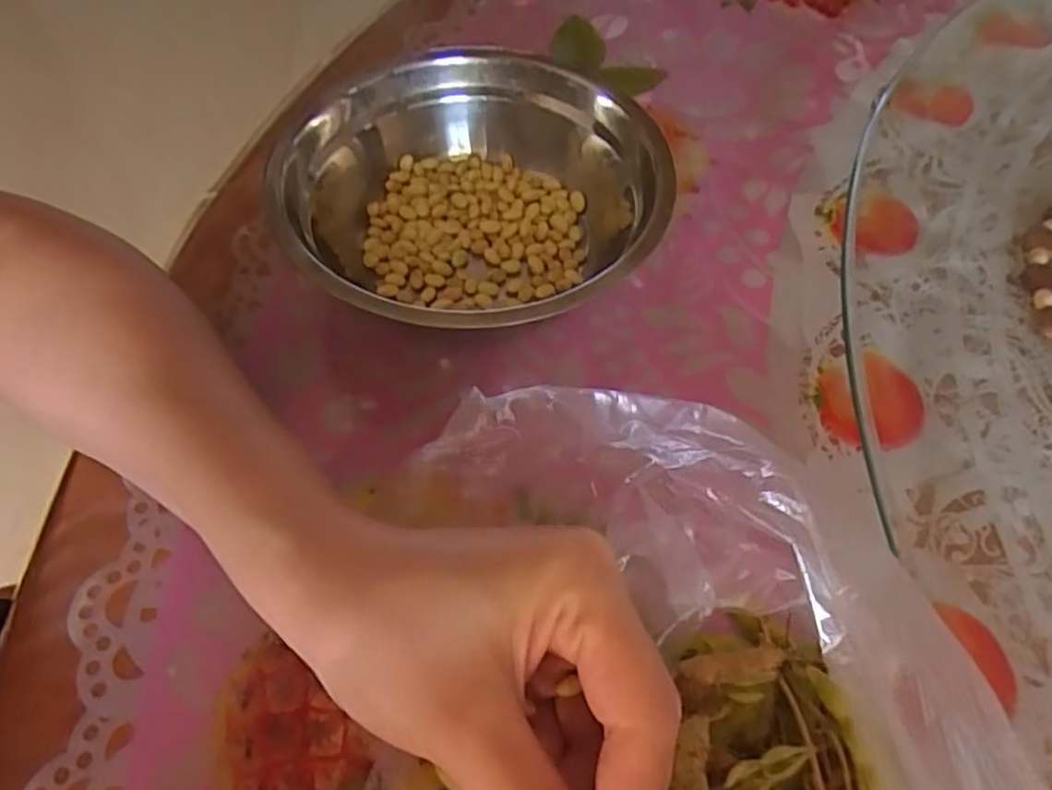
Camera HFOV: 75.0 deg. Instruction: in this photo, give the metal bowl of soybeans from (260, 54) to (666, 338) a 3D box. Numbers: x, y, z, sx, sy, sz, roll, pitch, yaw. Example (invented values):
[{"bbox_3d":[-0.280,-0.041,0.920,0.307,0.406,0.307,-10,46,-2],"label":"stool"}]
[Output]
[{"bbox_3d":[-0.018,-0.083,0.311,0.155,0.069,0.166,15,59,12],"label":"metal bowl of soybeans"}]

